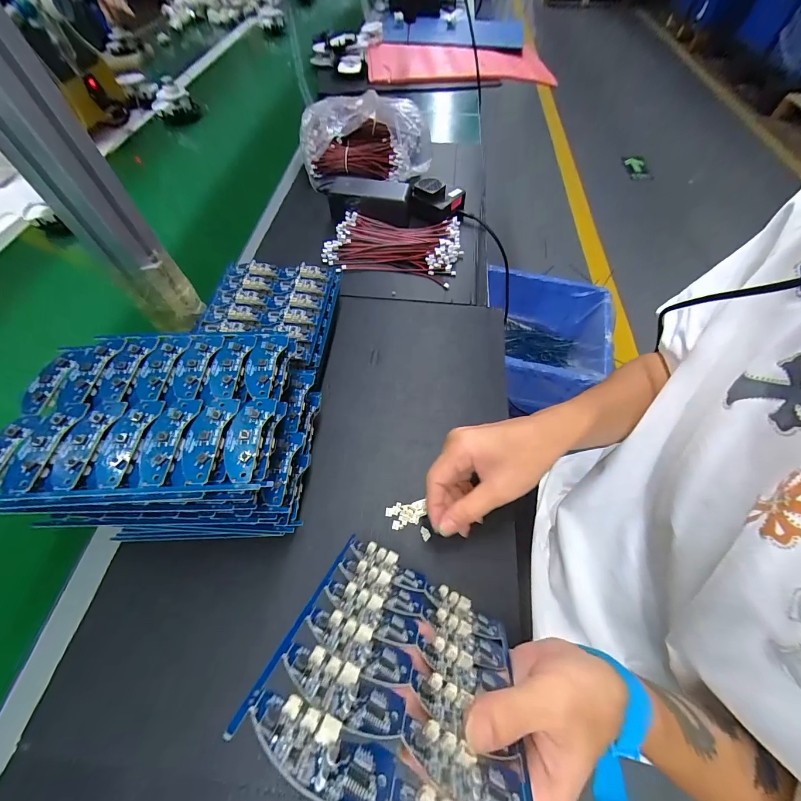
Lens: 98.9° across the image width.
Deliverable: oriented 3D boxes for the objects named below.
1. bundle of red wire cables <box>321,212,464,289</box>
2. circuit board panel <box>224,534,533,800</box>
[{"bbox_3d":[-0.008,-0.249,0.528,0.198,0.022,0.128,12,60,6],"label":"bundle of red wire cables"},{"bbox_3d":[0.008,0.150,0.198,0.136,0.152,0.008,29,99,6],"label":"circuit board panel"}]

